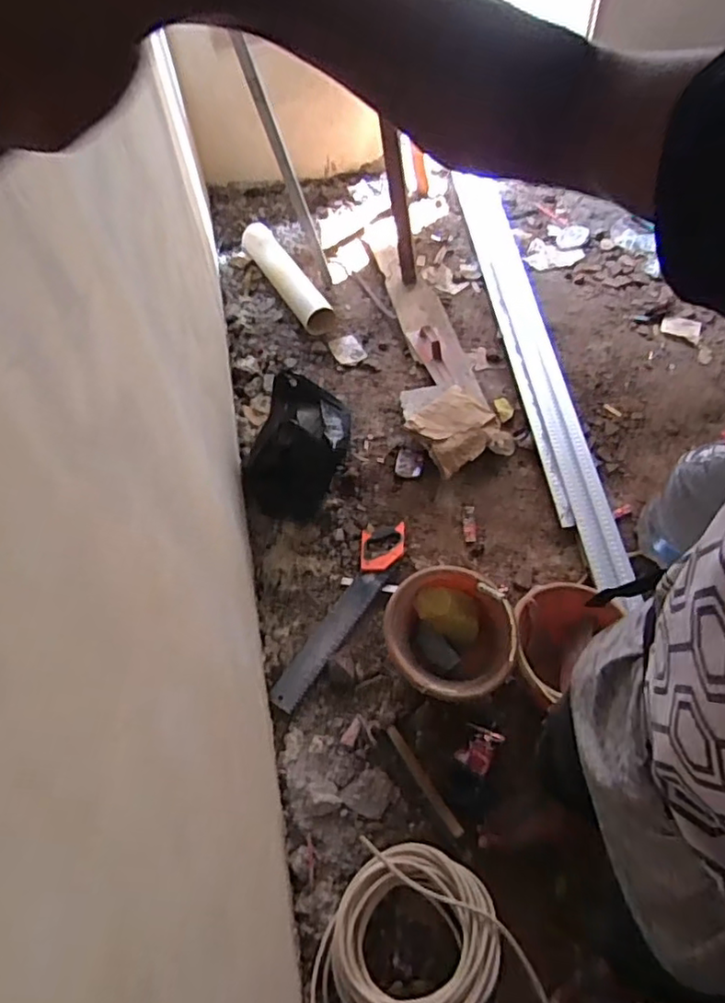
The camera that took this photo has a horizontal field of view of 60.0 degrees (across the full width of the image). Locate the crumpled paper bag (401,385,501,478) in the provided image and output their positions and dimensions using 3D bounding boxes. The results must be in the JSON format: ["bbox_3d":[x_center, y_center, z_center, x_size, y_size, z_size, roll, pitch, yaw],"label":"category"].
[{"bbox_3d":[0.248,-0.249,1.918,0.257,0.091,0.308,-39,60,-20],"label":"crumpled paper bag"}]

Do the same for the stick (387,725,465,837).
[{"bbox_3d":[0.131,0.606,1.371,0.024,0.013,0.259,-30,57,-15],"label":"stick"}]

